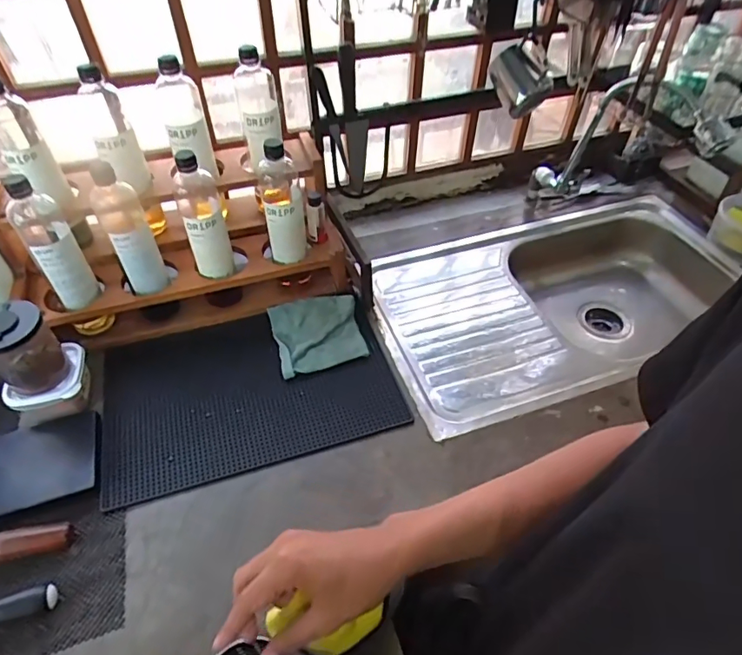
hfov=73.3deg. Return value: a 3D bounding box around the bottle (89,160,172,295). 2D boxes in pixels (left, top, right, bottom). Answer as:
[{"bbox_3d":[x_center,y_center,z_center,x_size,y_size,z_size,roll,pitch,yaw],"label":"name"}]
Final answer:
[{"bbox_3d":[-0.378,-0.149,0.779,0.067,0.205,0.059,-25,52,-21],"label":"bottle"}]

